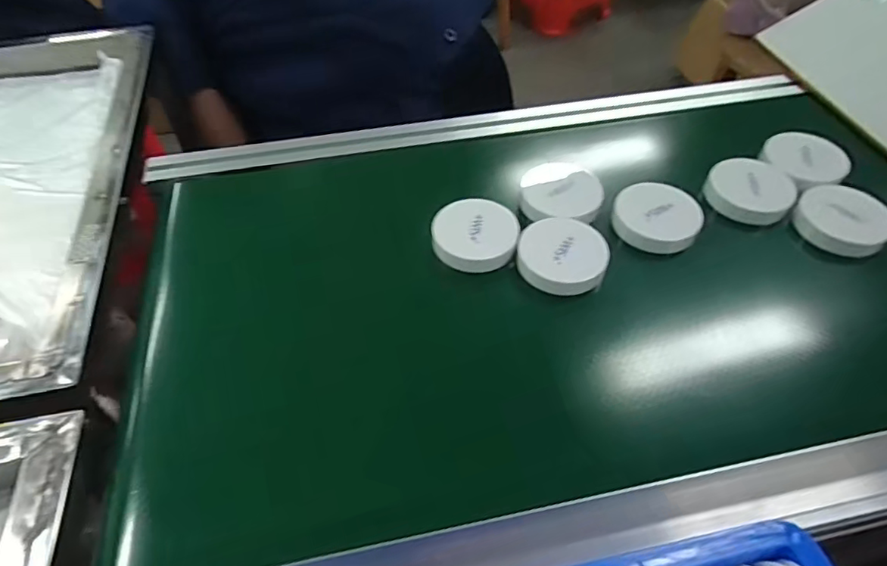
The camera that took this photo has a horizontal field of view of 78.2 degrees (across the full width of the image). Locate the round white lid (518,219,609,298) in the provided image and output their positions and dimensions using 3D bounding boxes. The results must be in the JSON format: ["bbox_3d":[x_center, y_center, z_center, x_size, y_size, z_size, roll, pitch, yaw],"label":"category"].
[{"bbox_3d":[0.105,-0.025,0.484,0.077,0.016,0.076,-8,51,0],"label":"round white lid"}]

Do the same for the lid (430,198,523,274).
[{"bbox_3d":[0.028,-0.044,0.497,0.077,0.015,0.077,-3,51,4],"label":"lid"}]

